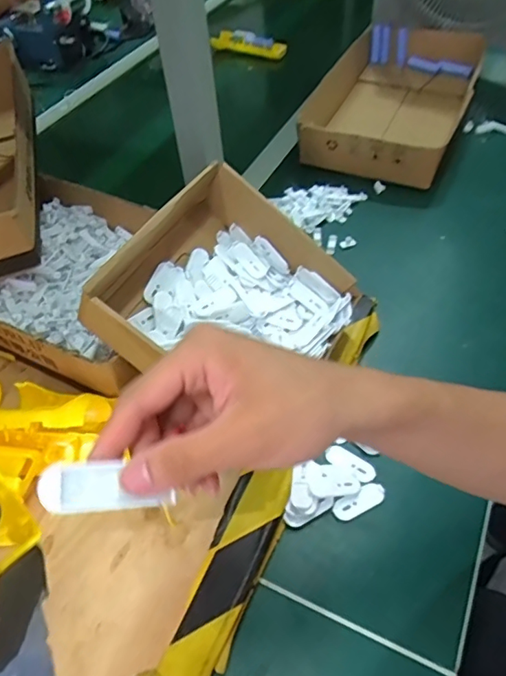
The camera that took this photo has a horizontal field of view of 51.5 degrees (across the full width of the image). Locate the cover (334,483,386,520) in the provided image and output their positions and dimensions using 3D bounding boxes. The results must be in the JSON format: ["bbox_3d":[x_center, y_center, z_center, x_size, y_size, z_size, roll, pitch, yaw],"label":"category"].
[{"bbox_3d":[0.096,0.147,0.472,0.049,0.004,0.020,-26,69,-13],"label":"cover"}]

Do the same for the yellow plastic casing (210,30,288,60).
[{"bbox_3d":[-0.012,-0.650,1.157,0.190,0.040,0.047,16,52,15],"label":"yellow plastic casing"}]

